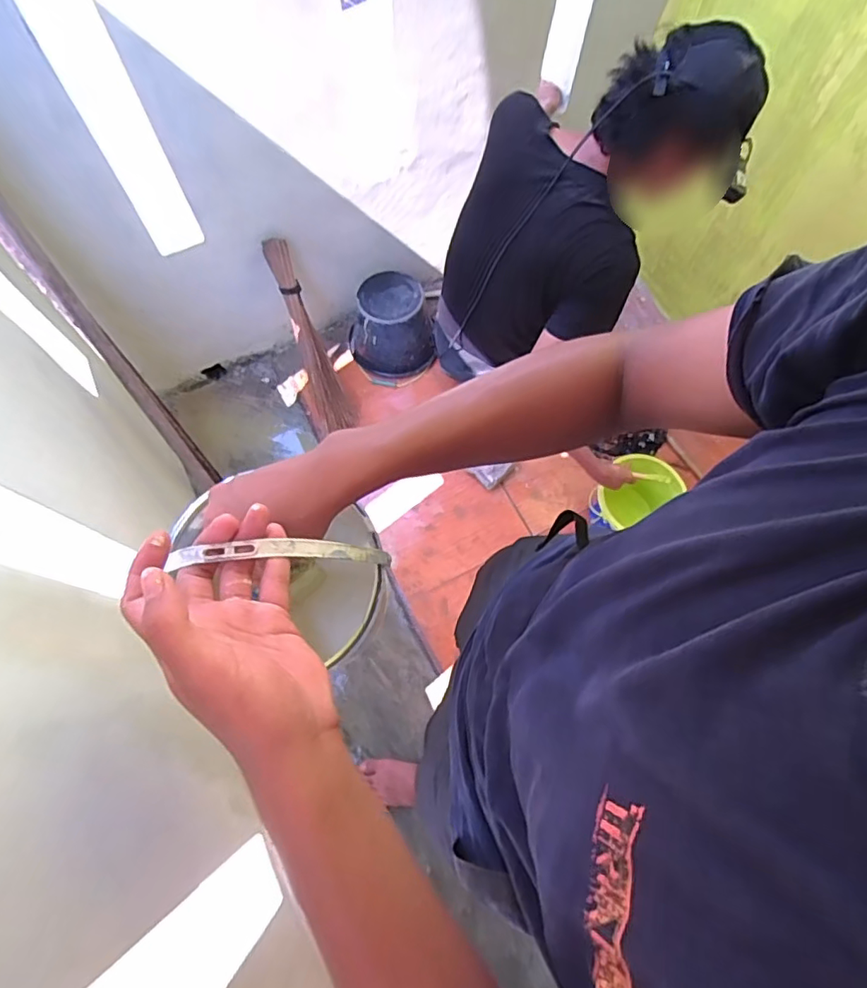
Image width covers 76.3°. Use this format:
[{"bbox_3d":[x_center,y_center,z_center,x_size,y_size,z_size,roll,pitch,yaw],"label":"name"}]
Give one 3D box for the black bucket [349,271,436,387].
[{"bbox_3d":[-0.125,-0.491,1.645,0.246,0.212,0.244,0,71,-1],"label":"black bucket"}]

